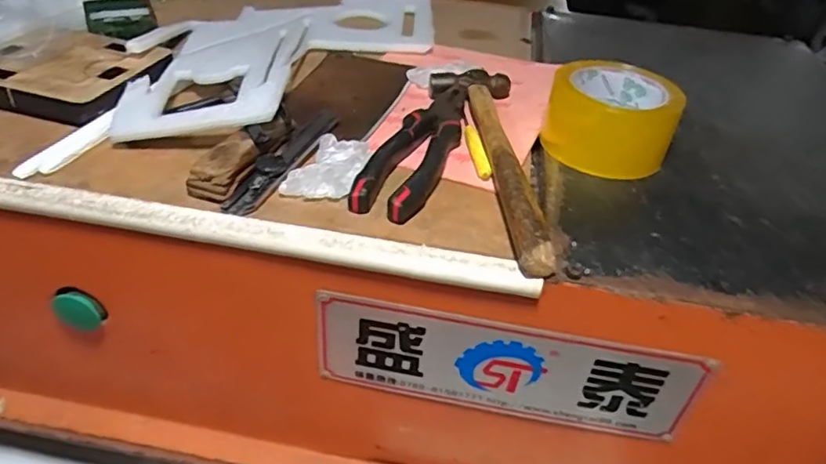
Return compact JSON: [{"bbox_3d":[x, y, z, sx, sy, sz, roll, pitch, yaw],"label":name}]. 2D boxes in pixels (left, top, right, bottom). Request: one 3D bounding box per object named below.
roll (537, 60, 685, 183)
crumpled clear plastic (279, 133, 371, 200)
[{"bbox_3d":[0.167,-0.097,0.496,0.107,0.059,0.093,14,40,11],"label":"roll"},{"bbox_3d":[-0.062,-0.049,0.442,0.049,0.010,0.073,13,40,9],"label":"crumpled clear plastic"}]

